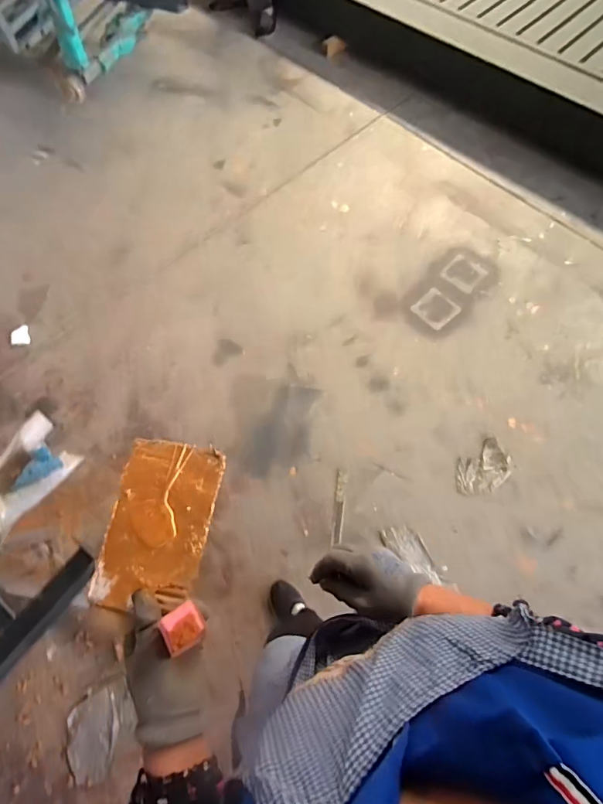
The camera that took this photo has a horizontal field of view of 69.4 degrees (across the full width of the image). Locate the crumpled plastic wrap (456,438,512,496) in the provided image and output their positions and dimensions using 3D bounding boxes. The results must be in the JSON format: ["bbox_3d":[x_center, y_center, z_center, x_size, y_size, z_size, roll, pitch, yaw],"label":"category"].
[{"bbox_3d":[0.632,0.237,1.525,0.238,0.039,0.149,-31,68,-13],"label":"crumpled plastic wrap"}]

